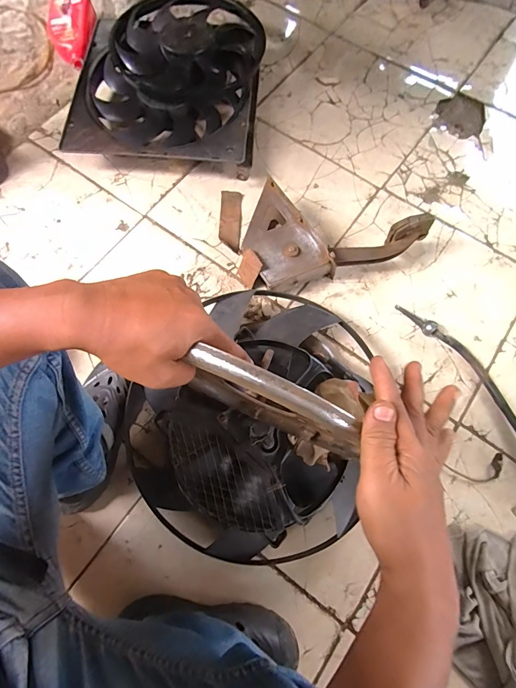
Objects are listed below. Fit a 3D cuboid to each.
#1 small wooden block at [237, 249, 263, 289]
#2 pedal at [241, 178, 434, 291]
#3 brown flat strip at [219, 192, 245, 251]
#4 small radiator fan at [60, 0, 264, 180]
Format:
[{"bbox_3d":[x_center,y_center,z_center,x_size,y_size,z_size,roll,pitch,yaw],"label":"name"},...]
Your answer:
[{"bbox_3d":[-0.020,-0.159,0.763,0.013,0.079,0.058,-22,63,-41],"label":"small wooden block"},{"bbox_3d":[0.145,-0.254,0.773,0.349,0.113,0.245,-20,72,-6],"label":"pedal"},{"bbox_3d":[-0.064,-0.294,0.830,0.049,0.009,0.147,3,74,3],"label":"brown flat strip"},{"bbox_3d":[-0.225,-0.692,0.925,0.456,0.106,0.548,5,72,2],"label":"small radiator fan"}]

